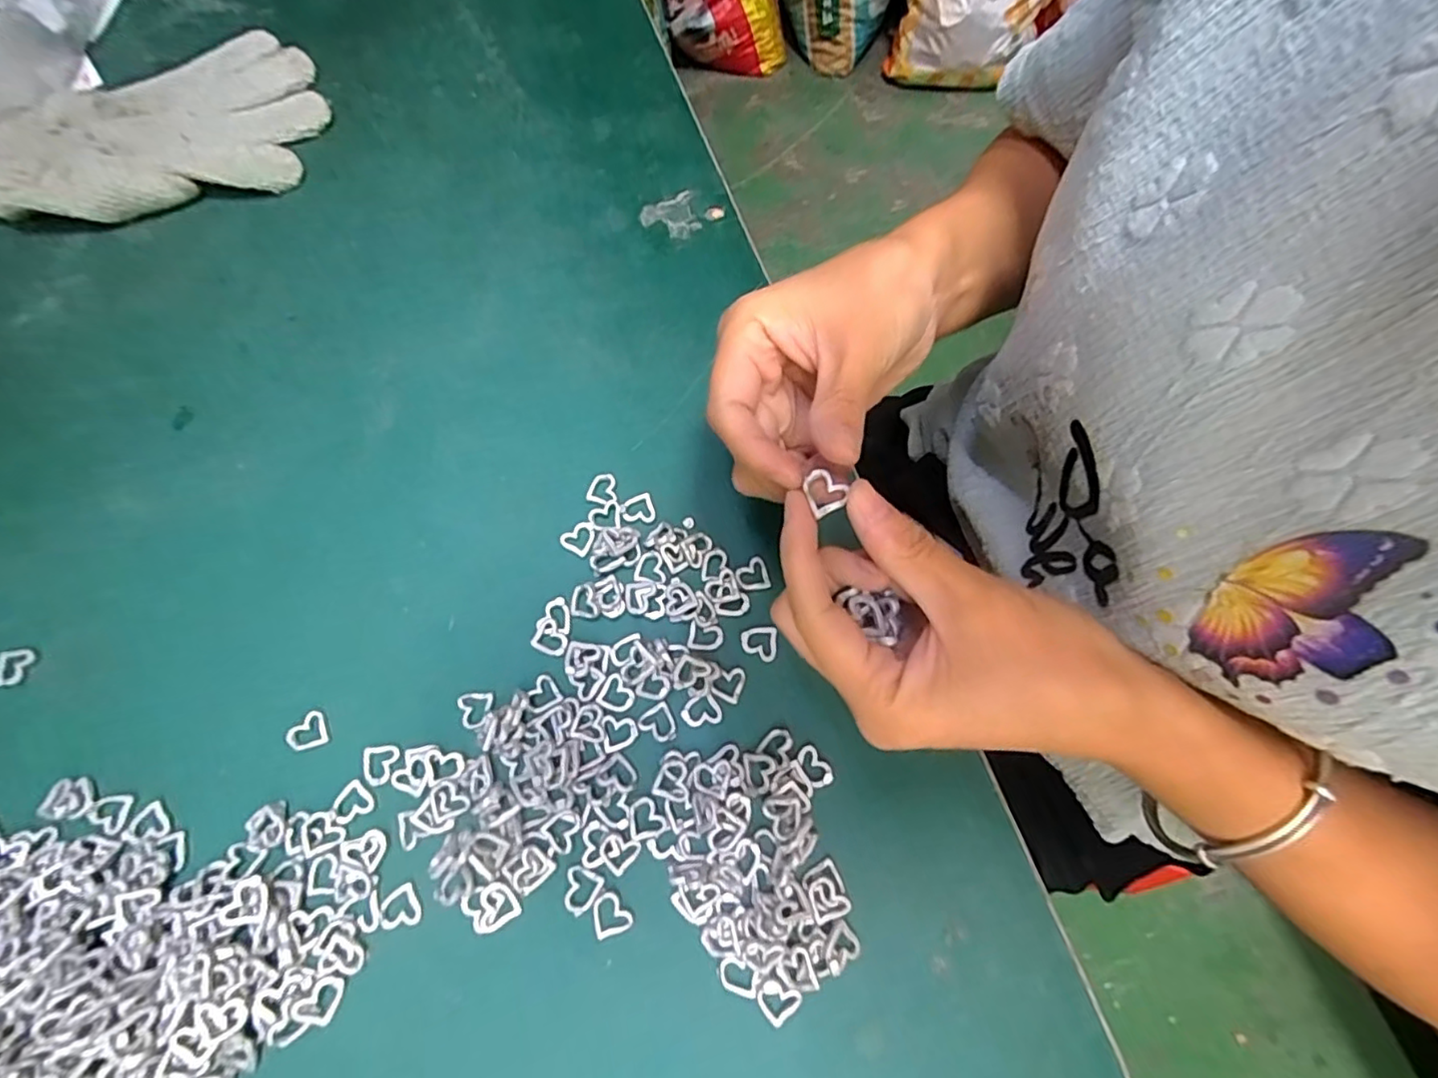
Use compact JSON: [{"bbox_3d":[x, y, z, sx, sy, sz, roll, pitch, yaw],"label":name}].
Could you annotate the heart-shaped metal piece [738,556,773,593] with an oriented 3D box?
[{"bbox_3d":[0.015,0.015,0.270,0.014,0.004,0.015,-17,70,-5],"label":"heart-shaped metal piece"}]

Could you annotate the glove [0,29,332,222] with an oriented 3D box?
[{"bbox_3d":[-0.343,-0.253,0.363,0.200,0.022,0.139,-13,70,-4],"label":"glove"}]

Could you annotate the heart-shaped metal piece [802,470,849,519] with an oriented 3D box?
[{"bbox_3d":[0.034,-0.015,0.199,0.012,0.005,0.015,-19,71,-6],"label":"heart-shaped metal piece"}]

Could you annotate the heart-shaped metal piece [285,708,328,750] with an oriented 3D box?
[{"bbox_3d":[-0.171,0.079,0.252,0.015,0.004,0.015,-24,71,-8],"label":"heart-shaped metal piece"}]

